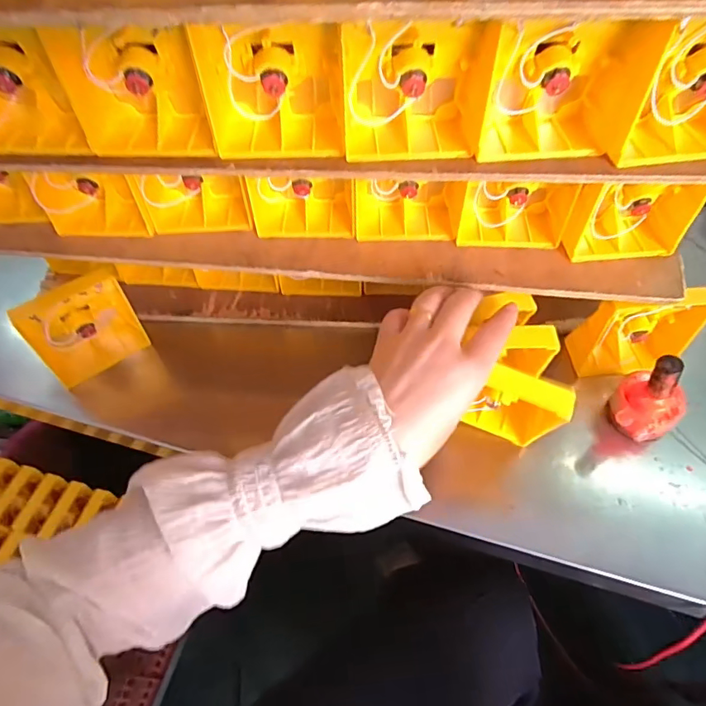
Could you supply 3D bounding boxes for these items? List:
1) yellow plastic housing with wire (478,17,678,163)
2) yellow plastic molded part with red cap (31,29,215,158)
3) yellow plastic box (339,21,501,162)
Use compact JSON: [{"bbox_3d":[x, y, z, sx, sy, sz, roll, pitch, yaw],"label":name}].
[{"bbox_3d":[0.125,-0.158,0.292,0.090,0.068,0.052,3,54,3],"label":"yellow plastic housing with wire"},{"bbox_3d":[-0.135,-0.168,0.303,0.085,0.064,0.057,1,54,2],"label":"yellow plastic molded part with red cap"},{"bbox_3d":[0.037,-0.163,0.297,0.087,0.064,0.059,-4,54,-2],"label":"yellow plastic box"}]

